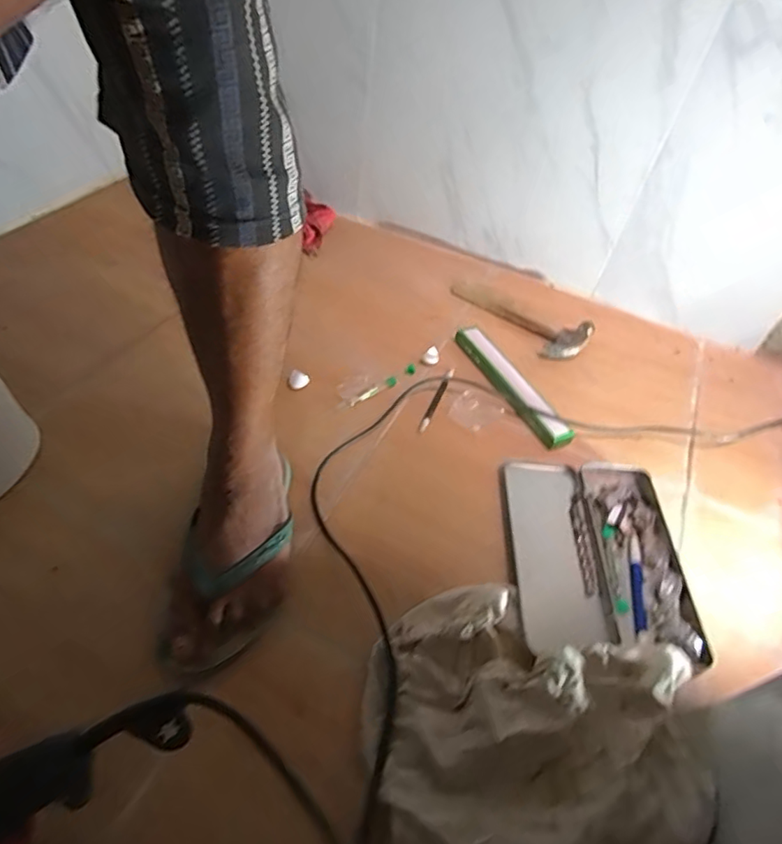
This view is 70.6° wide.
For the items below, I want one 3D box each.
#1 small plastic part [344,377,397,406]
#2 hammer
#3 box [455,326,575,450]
[{"bbox_3d":[-0.026,-0.045,0.809,0.091,0.012,0.018,-32,57,-31],"label":"small plastic part"},{"bbox_3d":[0.229,-0.190,0.967,0.094,0.031,0.252,-30,59,-32],"label":"hammer"},{"bbox_3d":[0.180,-0.062,0.834,0.038,0.029,0.247,-18,53,-24],"label":"box"}]

